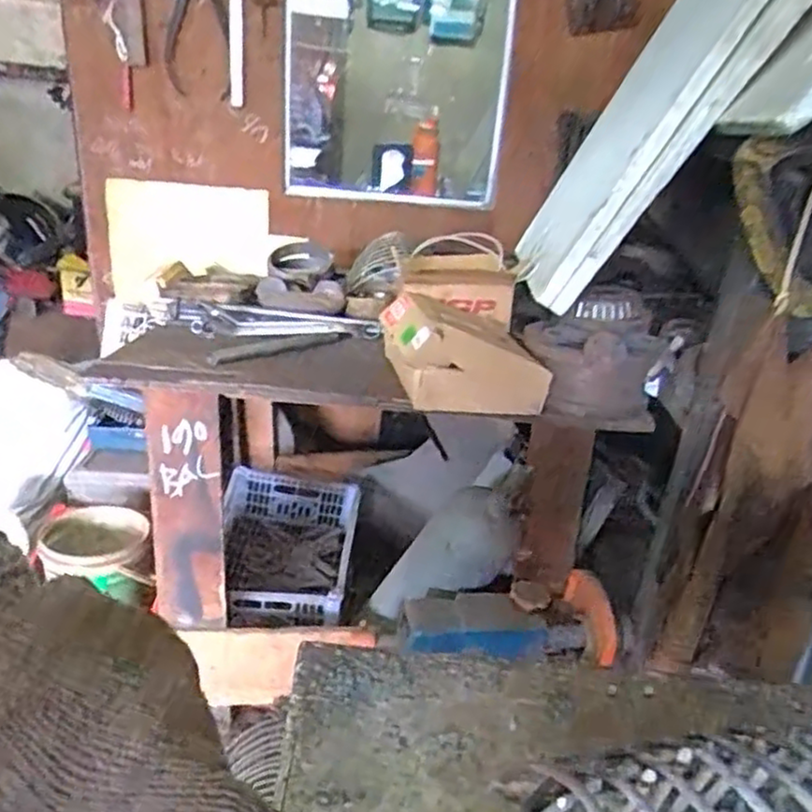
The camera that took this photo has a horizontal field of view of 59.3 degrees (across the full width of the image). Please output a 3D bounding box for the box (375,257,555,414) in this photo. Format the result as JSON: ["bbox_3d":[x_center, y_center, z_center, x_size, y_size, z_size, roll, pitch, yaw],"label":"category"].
[{"bbox_3d":[0.086,-0.120,1.238,0.242,0.144,0.353,2,24,-6],"label":"box"}]

